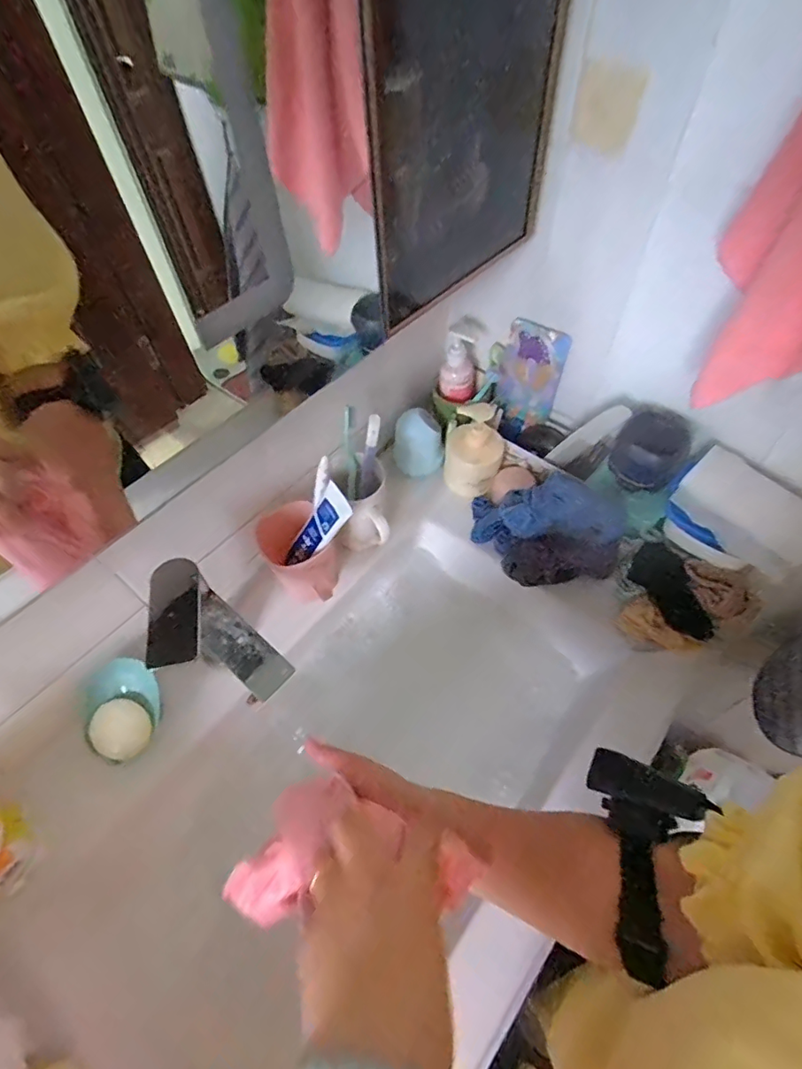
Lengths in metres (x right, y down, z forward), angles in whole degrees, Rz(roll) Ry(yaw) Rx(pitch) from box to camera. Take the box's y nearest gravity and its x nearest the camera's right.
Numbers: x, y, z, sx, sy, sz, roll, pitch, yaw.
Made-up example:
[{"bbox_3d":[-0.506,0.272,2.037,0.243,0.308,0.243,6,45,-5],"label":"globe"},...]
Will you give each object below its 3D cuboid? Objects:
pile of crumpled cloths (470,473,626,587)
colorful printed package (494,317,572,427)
[{"bbox_3d":[0.171,-0.006,0.637,0.192,0.117,0.100,20,58,15],"label":"pile of crumpled cloths"},{"bbox_3d":[0.171,-0.216,0.690,0.087,0.138,0.013,27,52,18],"label":"colorful printed package"}]

